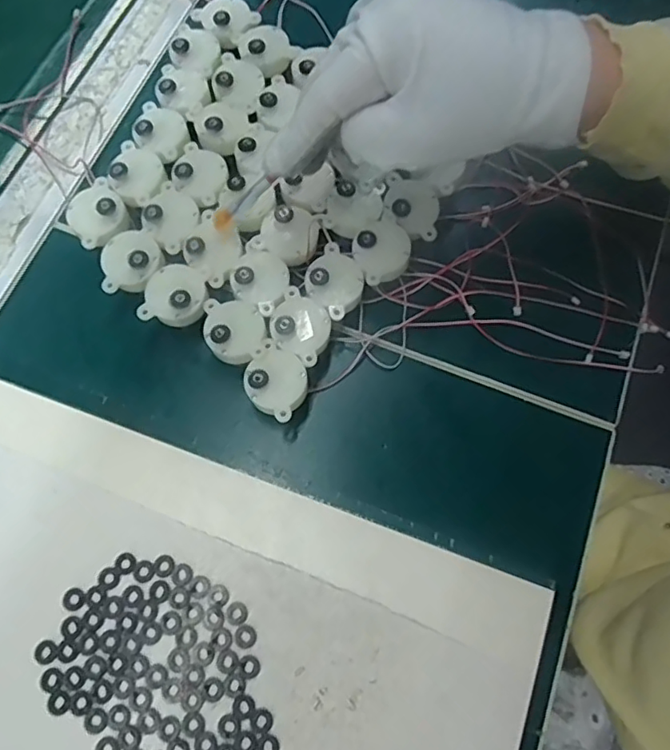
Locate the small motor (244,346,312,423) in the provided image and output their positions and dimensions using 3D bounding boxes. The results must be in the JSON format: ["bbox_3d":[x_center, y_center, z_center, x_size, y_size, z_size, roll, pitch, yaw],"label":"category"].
[{"bbox_3d":[-0.030,0.005,0.307,0.034,0.030,0.033,0,71,0],"label":"small motor"}]

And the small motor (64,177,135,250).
[{"bbox_3d":[-0.136,-0.089,0.336,0.032,0.030,0.037,-36,75,-11],"label":"small motor"}]

